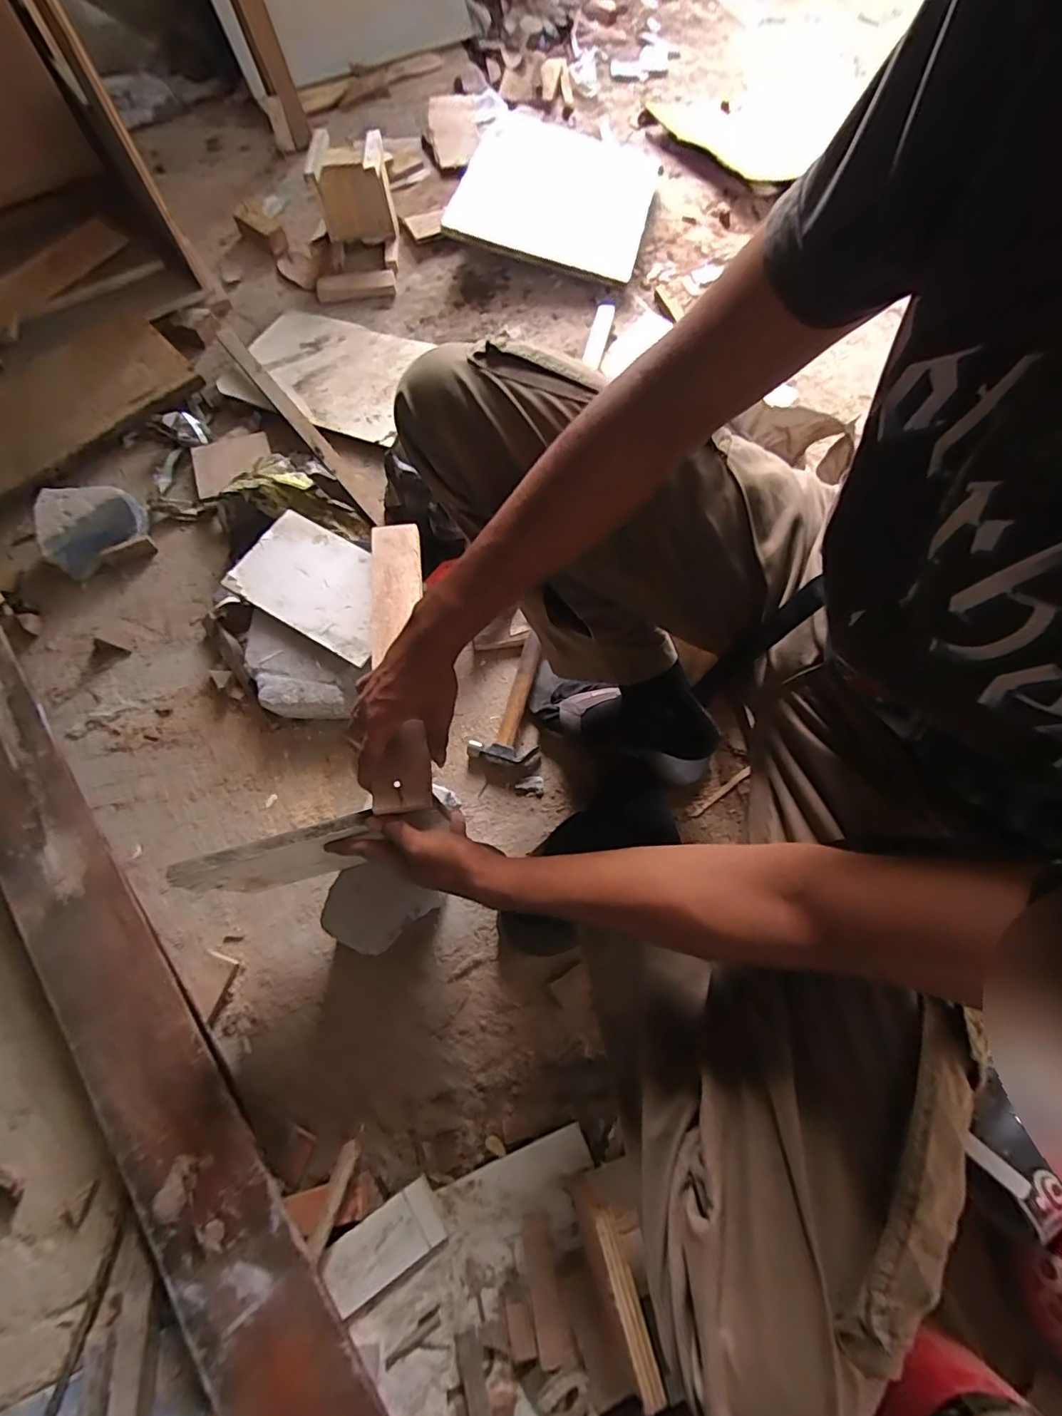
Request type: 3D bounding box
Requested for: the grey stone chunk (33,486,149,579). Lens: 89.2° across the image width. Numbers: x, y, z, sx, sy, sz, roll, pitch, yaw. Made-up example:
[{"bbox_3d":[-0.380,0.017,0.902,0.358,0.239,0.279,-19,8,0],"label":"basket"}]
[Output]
[{"bbox_3d":[-0.691,-0.290,0.844,0.151,0.068,0.115,-42,76,-14],"label":"grey stone chunk"}]

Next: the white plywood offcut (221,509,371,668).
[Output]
[{"bbox_3d":[-0.292,-0.173,0.750,0.238,0.008,0.144,30,72,11],"label":"white plywood offcut"}]

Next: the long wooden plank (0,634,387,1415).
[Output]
[{"bbox_3d":[-0.482,0.302,0.606,0.123,0.030,1.035,-38,72,-11],"label":"long wooden plank"}]

